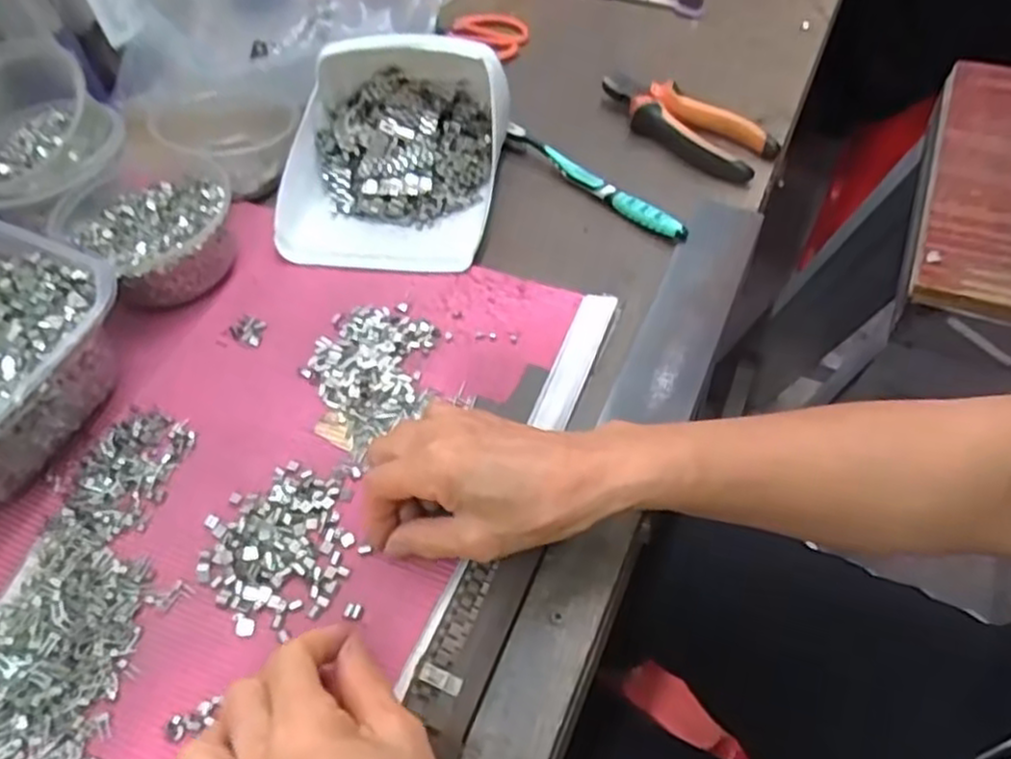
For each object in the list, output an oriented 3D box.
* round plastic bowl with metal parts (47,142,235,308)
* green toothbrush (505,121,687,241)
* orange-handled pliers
[{"bbox_3d":[-0.245,-0.107,0.520,0.129,0.047,0.103,32,63,21],"label":"round plastic bowl with metal parts"},{"bbox_3d":[0.064,-0.149,0.561,0.012,0.018,0.175,-39,63,-22],"label":"green toothbrush"},{"bbox_3d":[0.137,-0.204,0.586,0.149,0.017,0.051,35,64,23],"label":"orange-handled pliers"}]

